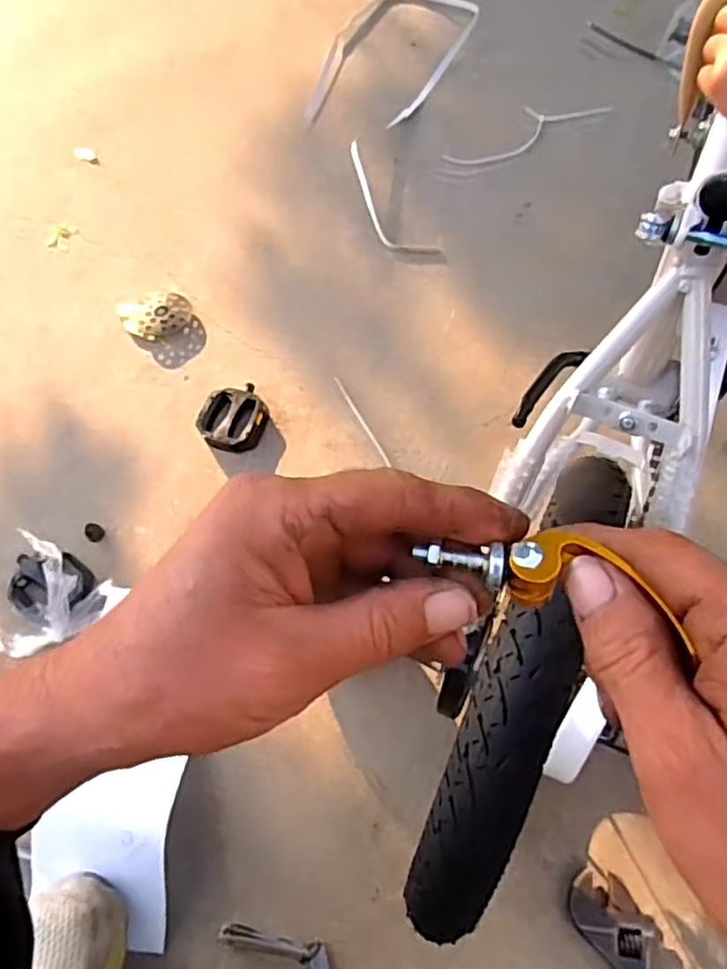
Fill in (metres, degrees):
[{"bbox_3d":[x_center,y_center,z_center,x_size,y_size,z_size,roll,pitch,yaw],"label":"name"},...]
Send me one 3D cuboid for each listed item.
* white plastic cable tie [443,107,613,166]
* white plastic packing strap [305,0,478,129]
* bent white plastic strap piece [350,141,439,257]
[{"bbox_3d":[0.231,-0.520,1.030,0.245,0.012,0.079,-23,62,-2],"label":"white plastic cable tie"},{"bbox_3d":[0.034,-0.686,1.118,0.197,0.033,0.329,23,65,16],"label":"white plastic packing strap"},{"bbox_3d":[0.028,-0.389,0.967,0.064,0.011,0.204,-27,78,-10],"label":"bent white plastic strap piece"}]

